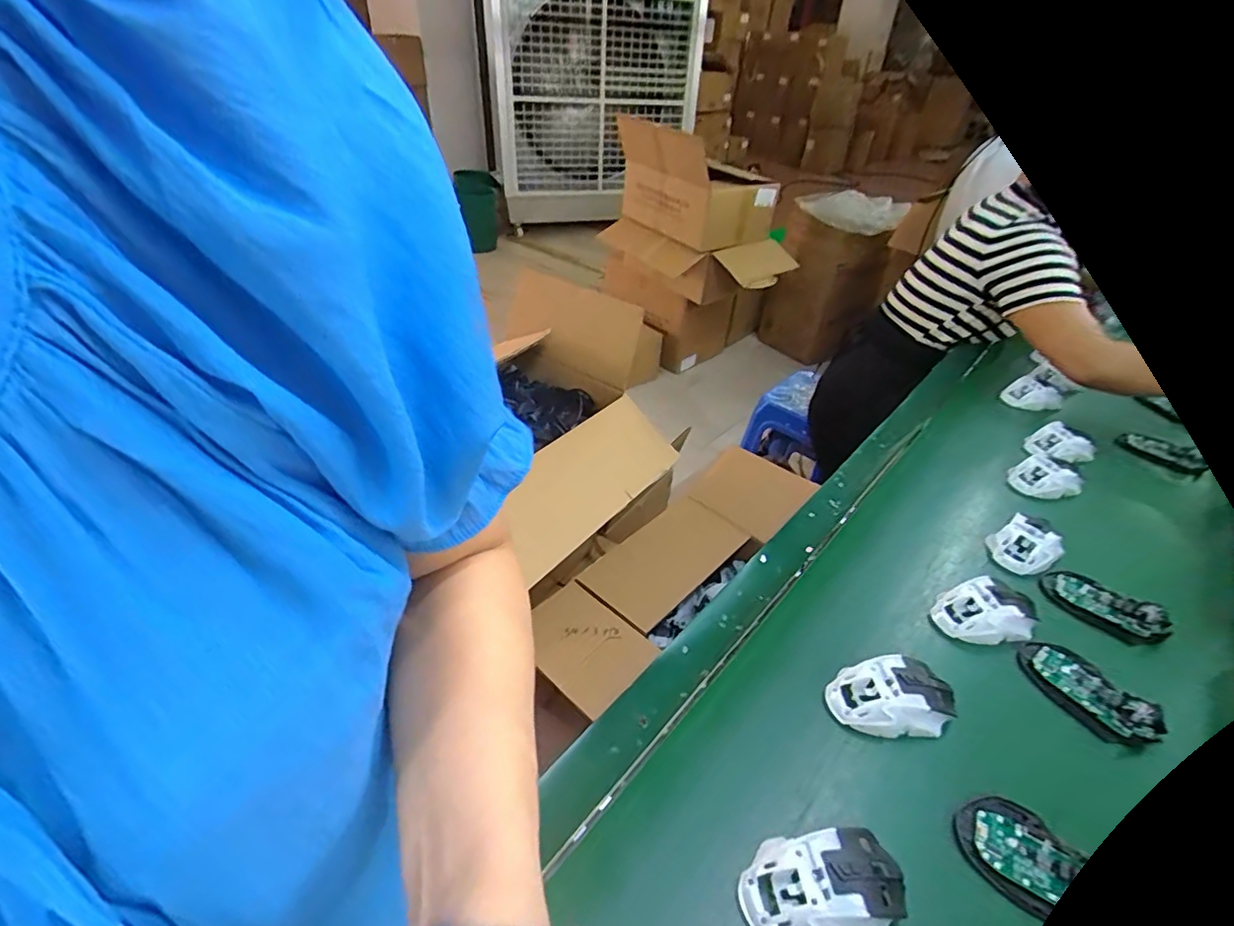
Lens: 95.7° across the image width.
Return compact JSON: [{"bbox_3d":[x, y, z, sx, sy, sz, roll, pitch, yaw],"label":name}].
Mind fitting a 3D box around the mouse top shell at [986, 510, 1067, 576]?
[{"bbox_3d":[0.493,0.100,0.673,0.074,0.044,0.061,-16,40,-22],"label":"mouse top shell"}]

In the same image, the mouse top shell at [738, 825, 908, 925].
[{"bbox_3d":[0.147,0.301,0.395,0.113,0.038,0.062,-4,37,-8],"label":"mouse top shell"}]

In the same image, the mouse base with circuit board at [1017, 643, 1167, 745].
[{"bbox_3d":[0.449,0.216,0.534,0.058,0.023,0.111,-16,40,-22],"label":"mouse base with circuit board"}]

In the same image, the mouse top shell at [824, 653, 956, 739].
[{"bbox_3d":[0.254,0.215,0.512,0.109,0.041,0.060,-1,37,-4],"label":"mouse top shell"}]

